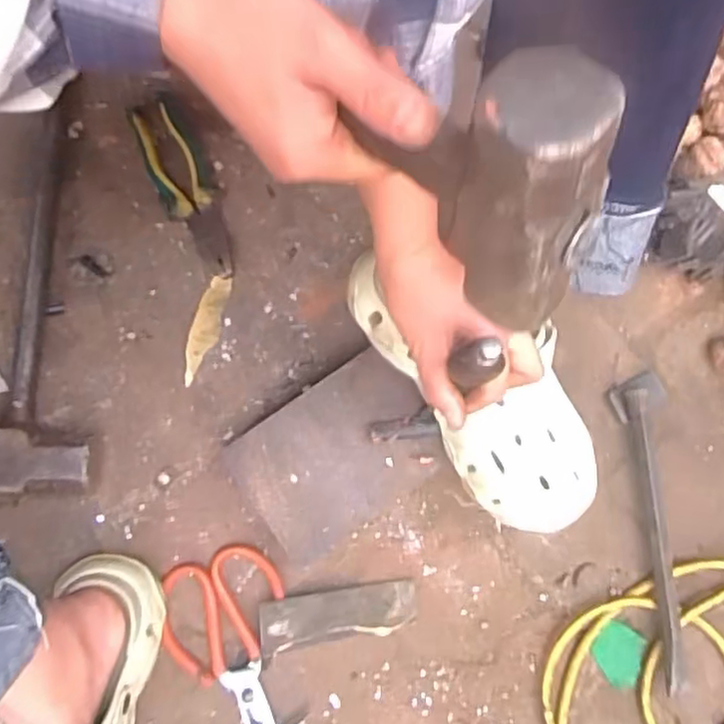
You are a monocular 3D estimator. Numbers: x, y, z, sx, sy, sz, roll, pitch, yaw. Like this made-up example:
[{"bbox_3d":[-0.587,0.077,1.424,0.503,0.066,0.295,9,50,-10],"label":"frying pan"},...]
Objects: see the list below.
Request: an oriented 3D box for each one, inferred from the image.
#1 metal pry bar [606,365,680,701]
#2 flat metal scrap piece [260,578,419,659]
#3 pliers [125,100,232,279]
[{"bbox_3d":[0.276,0.147,0.623,0.052,0.029,0.272,-5,79,-7],"label":"metal pry bar"},{"bbox_3d":[-0.020,0.214,0.580,0.134,0.009,0.042,-7,74,-13],"label":"flat metal scrap piece"},{"bbox_3d":[-0.164,-0.163,0.644,0.055,0.027,0.188,-25,82,-10],"label":"pliers"}]

